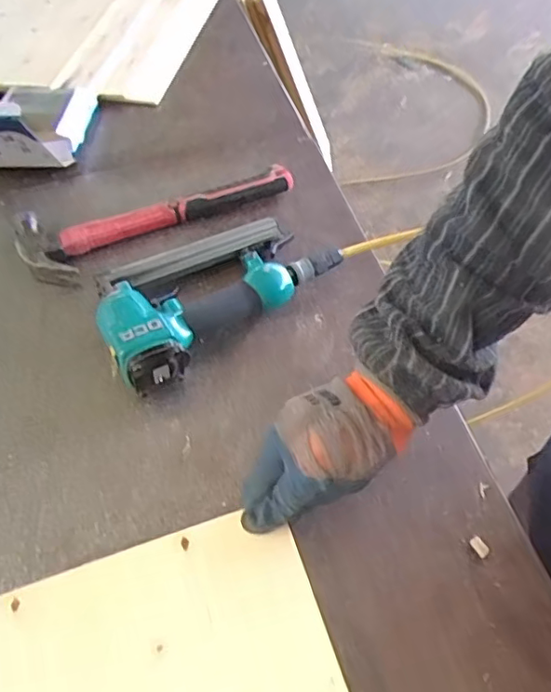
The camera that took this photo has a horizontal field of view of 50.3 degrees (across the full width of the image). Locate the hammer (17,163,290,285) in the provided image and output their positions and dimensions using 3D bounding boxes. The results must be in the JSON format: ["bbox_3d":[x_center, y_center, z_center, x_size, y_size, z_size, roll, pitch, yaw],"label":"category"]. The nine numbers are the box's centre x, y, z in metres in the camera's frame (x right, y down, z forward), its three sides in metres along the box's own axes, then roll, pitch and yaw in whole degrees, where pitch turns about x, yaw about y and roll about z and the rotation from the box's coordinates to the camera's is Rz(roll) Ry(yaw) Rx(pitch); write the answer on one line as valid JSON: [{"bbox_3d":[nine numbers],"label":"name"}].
[{"bbox_3d":[-0.147,-0.169,0.712,0.319,0.033,0.114,-28,57,-16],"label":"hammer"}]

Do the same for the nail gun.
[{"bbox_3d":[-0.072,-0.070,0.614,0.263,0.061,0.145,-37,60,-21],"label":"nail gun"}]

